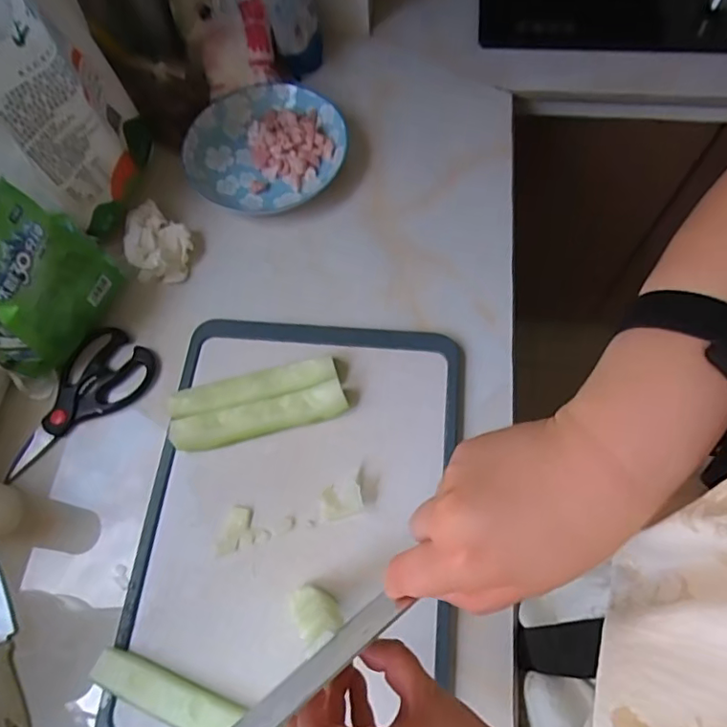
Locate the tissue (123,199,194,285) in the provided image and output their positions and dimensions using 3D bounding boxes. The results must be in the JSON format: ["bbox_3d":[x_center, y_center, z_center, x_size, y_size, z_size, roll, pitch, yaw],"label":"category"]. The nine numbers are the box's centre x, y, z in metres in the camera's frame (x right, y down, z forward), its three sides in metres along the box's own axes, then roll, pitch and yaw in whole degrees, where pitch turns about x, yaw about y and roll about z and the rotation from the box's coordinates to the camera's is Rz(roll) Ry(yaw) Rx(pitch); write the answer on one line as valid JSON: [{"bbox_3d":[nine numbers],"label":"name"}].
[{"bbox_3d":[-0.234,-0.140,0.615,0.070,0.030,0.099,-25,71,-7],"label":"tissue"}]

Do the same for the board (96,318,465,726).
[{"bbox_3d":[-0.064,0.155,0.493,0.273,0.016,0.427,5,67,6],"label":"board"}]

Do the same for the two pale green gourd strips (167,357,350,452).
[{"bbox_3d":[-0.105,0.038,0.537,0.164,0.022,0.066,-15,66,-4],"label":"two pale green gourd strips"}]

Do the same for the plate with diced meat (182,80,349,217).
[{"bbox_3d":[-0.120,-0.262,0.668,0.191,0.041,0.176,-1,66,2],"label":"plate with diced meat"}]

